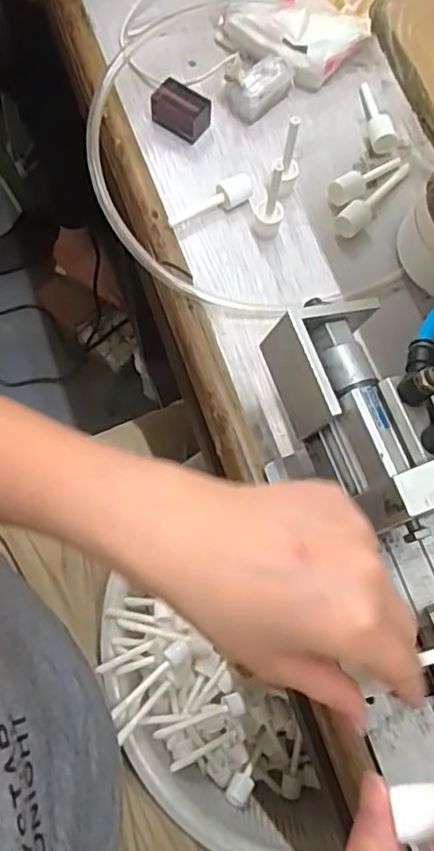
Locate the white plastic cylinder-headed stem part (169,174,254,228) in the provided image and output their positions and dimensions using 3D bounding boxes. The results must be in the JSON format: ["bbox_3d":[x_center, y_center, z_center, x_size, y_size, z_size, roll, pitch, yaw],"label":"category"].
[{"bbox_3d":[-0.006,-0.155,0.446,0.064,0.017,0.016,-26,76,-9],"label":"white plastic cylinder-headed stem part"}]

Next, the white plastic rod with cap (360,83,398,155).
[{"bbox_3d":[0.121,-0.232,0.469,0.022,0.015,0.061,-2,73,-2],"label":"white plastic rod with cap"}]

